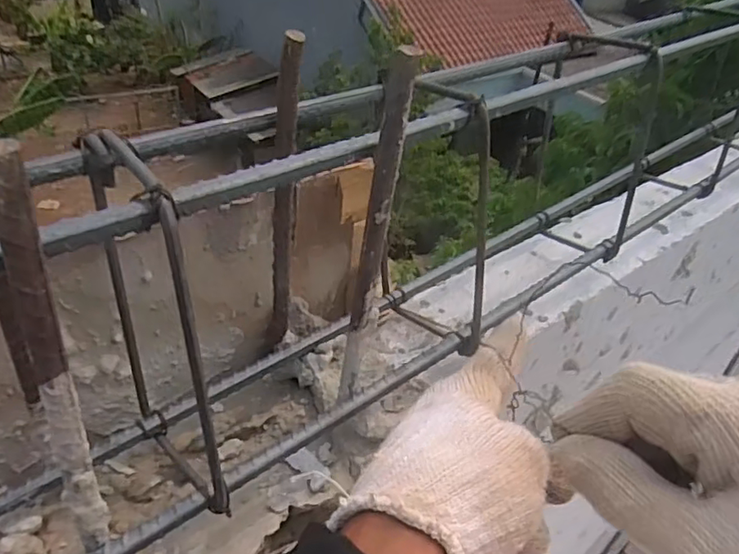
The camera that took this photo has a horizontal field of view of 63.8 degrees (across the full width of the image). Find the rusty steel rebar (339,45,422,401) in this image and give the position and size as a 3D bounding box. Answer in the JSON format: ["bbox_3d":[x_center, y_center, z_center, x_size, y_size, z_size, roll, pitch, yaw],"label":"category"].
[{"bbox_3d":[0.002,-0.012,0.244,0.010,0.158,0.014,25,41,22],"label":"rusty steel rebar"}]

